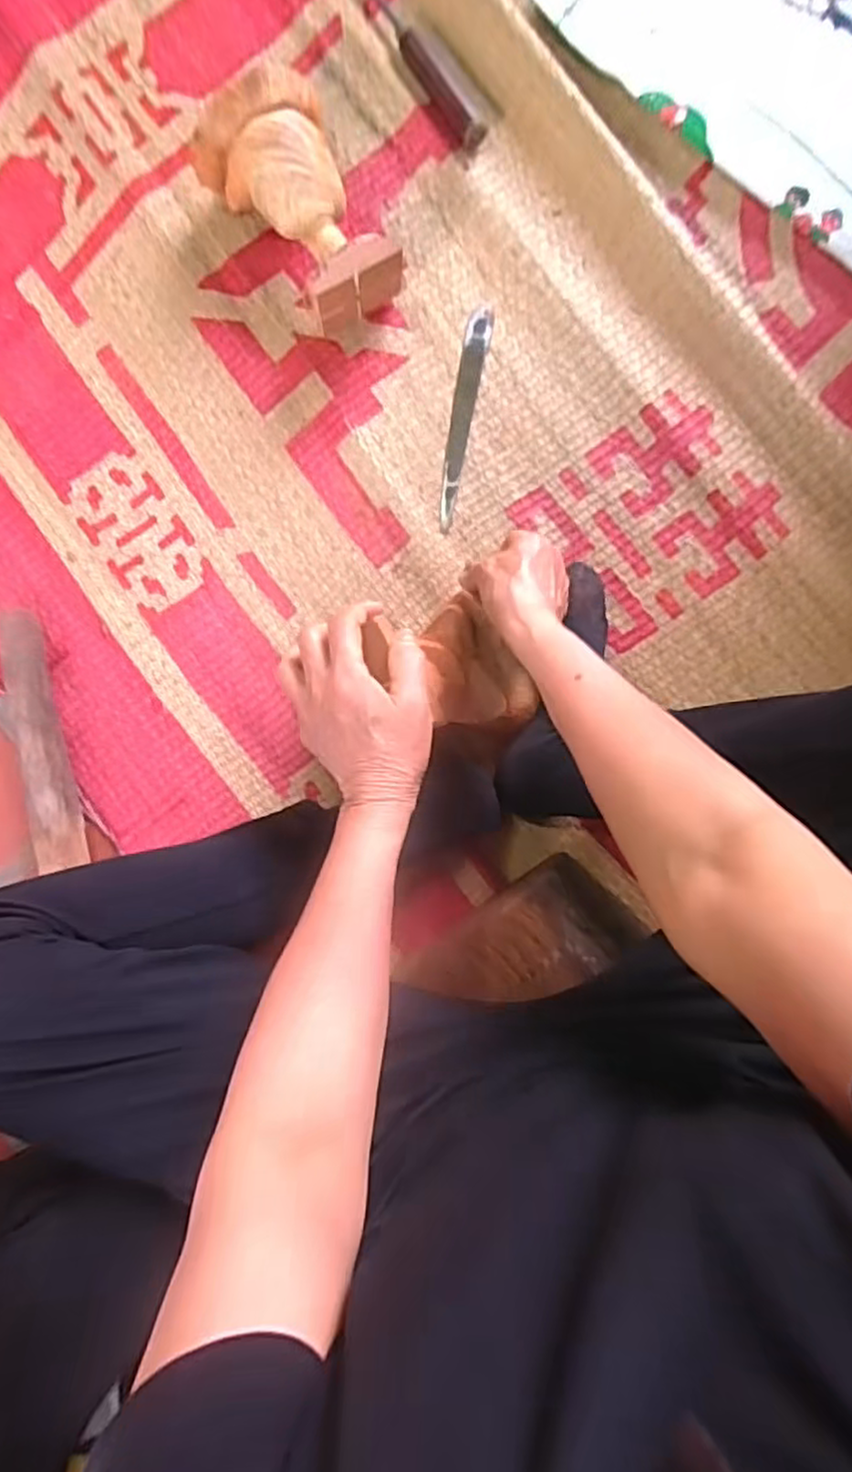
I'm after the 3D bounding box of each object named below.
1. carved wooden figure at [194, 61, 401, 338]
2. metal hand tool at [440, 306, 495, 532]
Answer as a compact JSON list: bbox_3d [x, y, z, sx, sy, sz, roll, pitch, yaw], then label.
[{"bbox_3d":[-0.105,-0.433,0.583,0.116,0.088,0.172,-26,92,5],"label":"carved wooden figure"},{"bbox_3d":[0.032,-0.284,0.625,0.022,0.006,0.193,11,94,3],"label":"metal hand tool"}]

